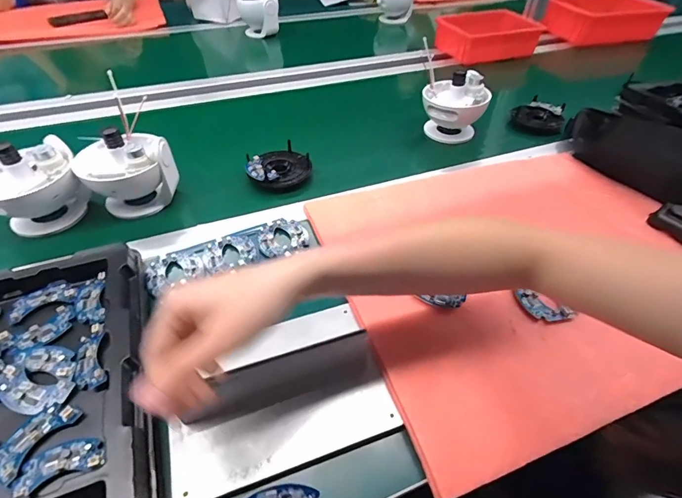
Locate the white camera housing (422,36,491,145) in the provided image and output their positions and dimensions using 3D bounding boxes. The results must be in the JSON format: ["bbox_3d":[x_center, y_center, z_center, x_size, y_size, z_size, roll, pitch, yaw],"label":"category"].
[{"bbox_3d":[0.204,-0.272,0.717,0.125,0.135,0.130,11,46,7],"label":"white camera housing"}]

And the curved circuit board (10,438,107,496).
[{"bbox_3d":[-0.218,0.167,0.297,0.063,0.004,0.030,-14,49,-17],"label":"curved circuit board"}]

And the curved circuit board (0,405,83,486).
[{"bbox_3d":[-0.251,0.152,0.309,0.034,0.007,0.062,27,50,20],"label":"curved circuit board"}]

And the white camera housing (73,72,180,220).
[{"bbox_3d":[-0.305,-0.131,0.531,0.113,0.142,0.111,-23,51,-24],"label":"white camera housing"}]

